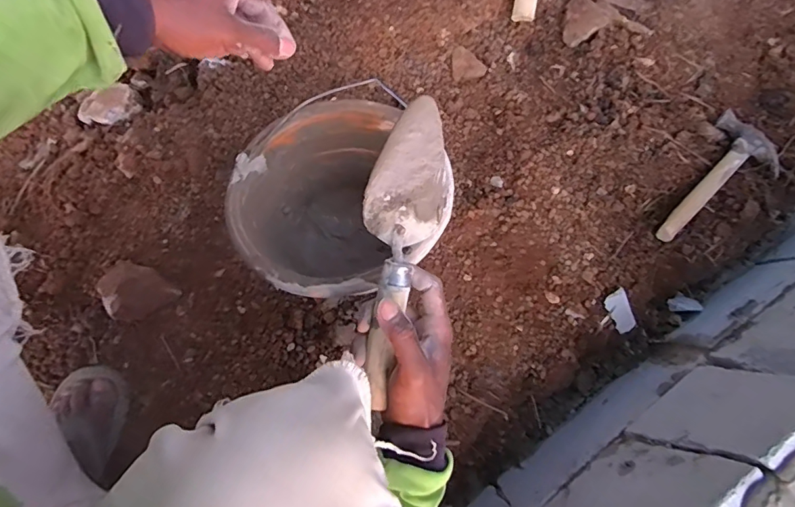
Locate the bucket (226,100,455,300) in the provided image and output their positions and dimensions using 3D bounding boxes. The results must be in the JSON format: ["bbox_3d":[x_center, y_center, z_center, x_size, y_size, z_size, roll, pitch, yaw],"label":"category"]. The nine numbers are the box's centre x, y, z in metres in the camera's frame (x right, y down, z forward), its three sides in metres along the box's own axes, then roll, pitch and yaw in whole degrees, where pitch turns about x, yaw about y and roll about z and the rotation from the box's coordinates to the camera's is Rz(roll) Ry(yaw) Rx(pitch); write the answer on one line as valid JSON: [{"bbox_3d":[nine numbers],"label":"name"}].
[{"bbox_3d":[-0.075,-0.053,0.612,0.239,0.196,0.229,0,79,-1],"label":"bucket"}]

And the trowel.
[{"bbox_3d":[-0.001,-0.003,0.436,0.072,0.048,0.271,10,82,1],"label":"trowel"}]

